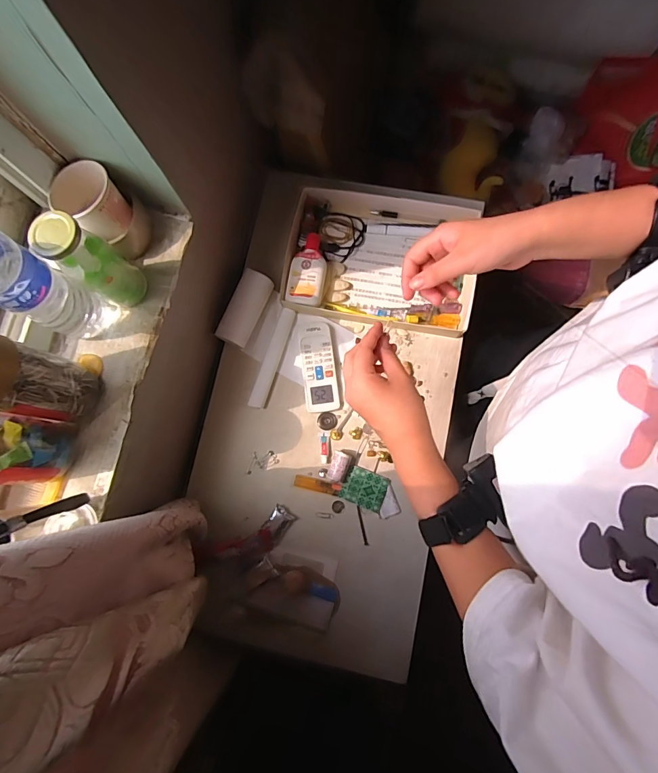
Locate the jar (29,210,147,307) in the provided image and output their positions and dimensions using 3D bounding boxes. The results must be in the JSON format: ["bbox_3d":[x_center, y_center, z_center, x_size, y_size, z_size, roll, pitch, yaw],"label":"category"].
[{"bbox_3d":[-0.260,-0.136,0.455,0.051,0.127,0.051,-1,80,4],"label":"jar"}]

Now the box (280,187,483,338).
[{"bbox_3d":[0.088,-0.218,0.697,0.314,0.045,0.227,9,80,5],"label":"box"}]

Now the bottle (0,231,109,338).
[{"bbox_3d":[-0.304,-0.101,0.414,0.054,0.219,0.061,22,82,7],"label":"bottle"}]

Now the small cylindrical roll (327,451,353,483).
[{"bbox_3d":[0.017,0.126,0.648,0.029,0.023,0.048,19,82,7],"label":"small cylindrical roll"}]

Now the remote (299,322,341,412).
[{"bbox_3d":[-0.018,-0.034,0.683,0.054,0.018,0.150,-7,79,2],"label":"remote"}]

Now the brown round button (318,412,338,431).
[{"bbox_3d":[-0.003,0.057,0.672,0.032,0.004,0.030,12,81,6],"label":"brown round button"}]

